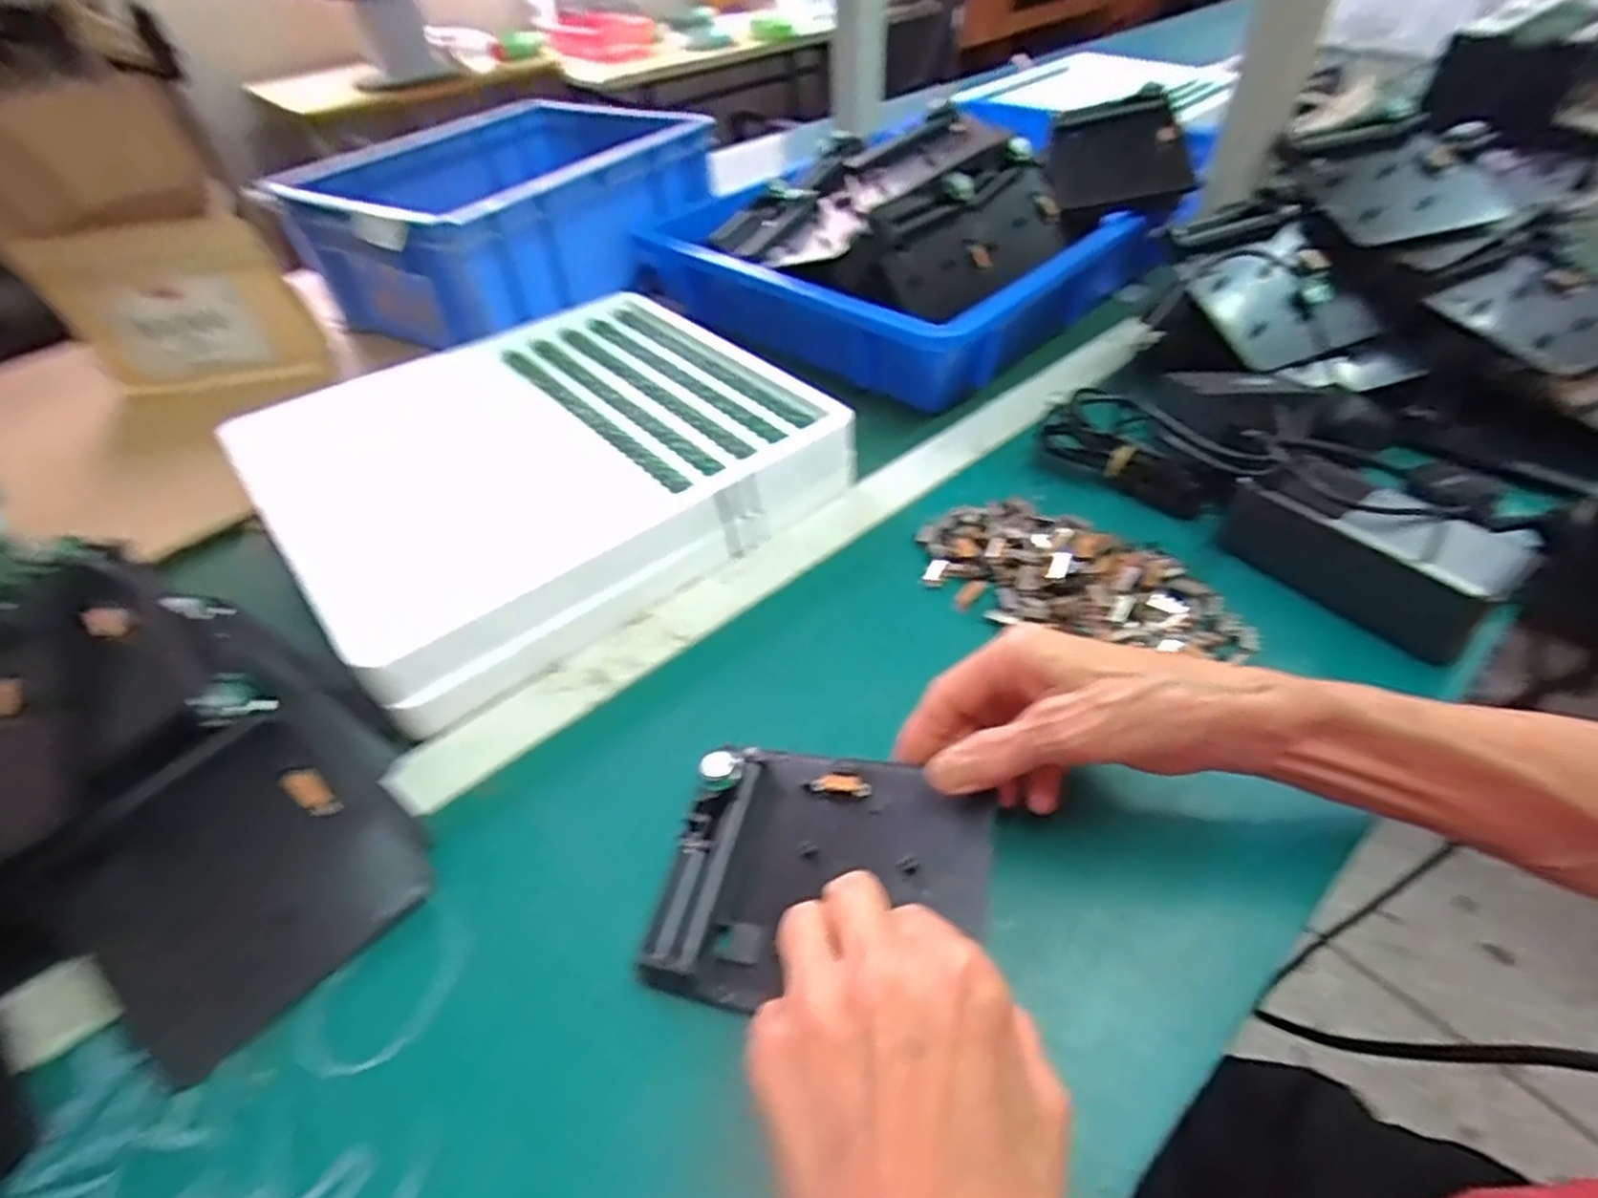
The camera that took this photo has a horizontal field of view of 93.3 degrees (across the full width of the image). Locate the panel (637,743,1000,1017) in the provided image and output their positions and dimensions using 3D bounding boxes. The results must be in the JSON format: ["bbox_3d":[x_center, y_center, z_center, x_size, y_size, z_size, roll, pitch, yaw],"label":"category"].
[{"bbox_3d":[0.012,0.114,0.312,0.128,0.020,0.107,6,47,12],"label":"panel"}]

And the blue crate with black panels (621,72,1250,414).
[{"bbox_3d":[0.106,-0.349,0.695,0.383,0.141,0.357,-33,51,-26],"label":"blue crate with black panels"}]

